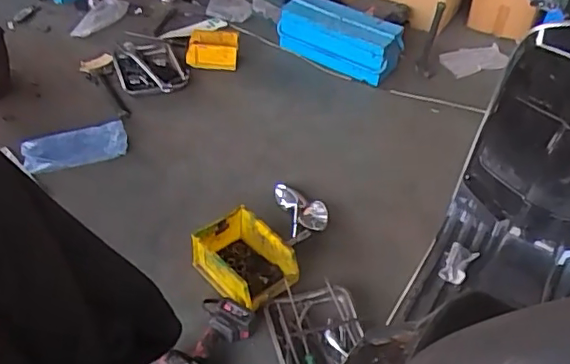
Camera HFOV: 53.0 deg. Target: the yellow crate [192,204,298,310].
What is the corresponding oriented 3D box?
[{"bbox_3d":[-0.121,0.223,1.676,0.282,0.110,0.225,36,51,28],"label":"yellow crate"}]

